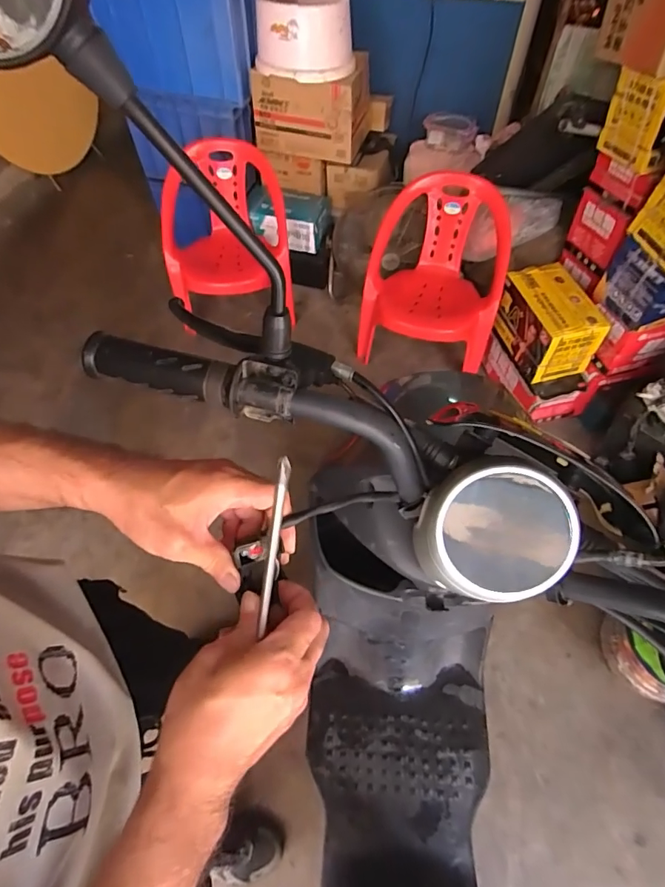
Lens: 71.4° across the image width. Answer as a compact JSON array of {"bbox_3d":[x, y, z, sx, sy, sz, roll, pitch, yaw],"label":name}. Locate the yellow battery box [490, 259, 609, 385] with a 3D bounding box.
[{"bbox_3d":[0.708,-0.398,1.539,0.215,0.202,0.334,-12,57,-8],"label":"yellow battery box"}]

